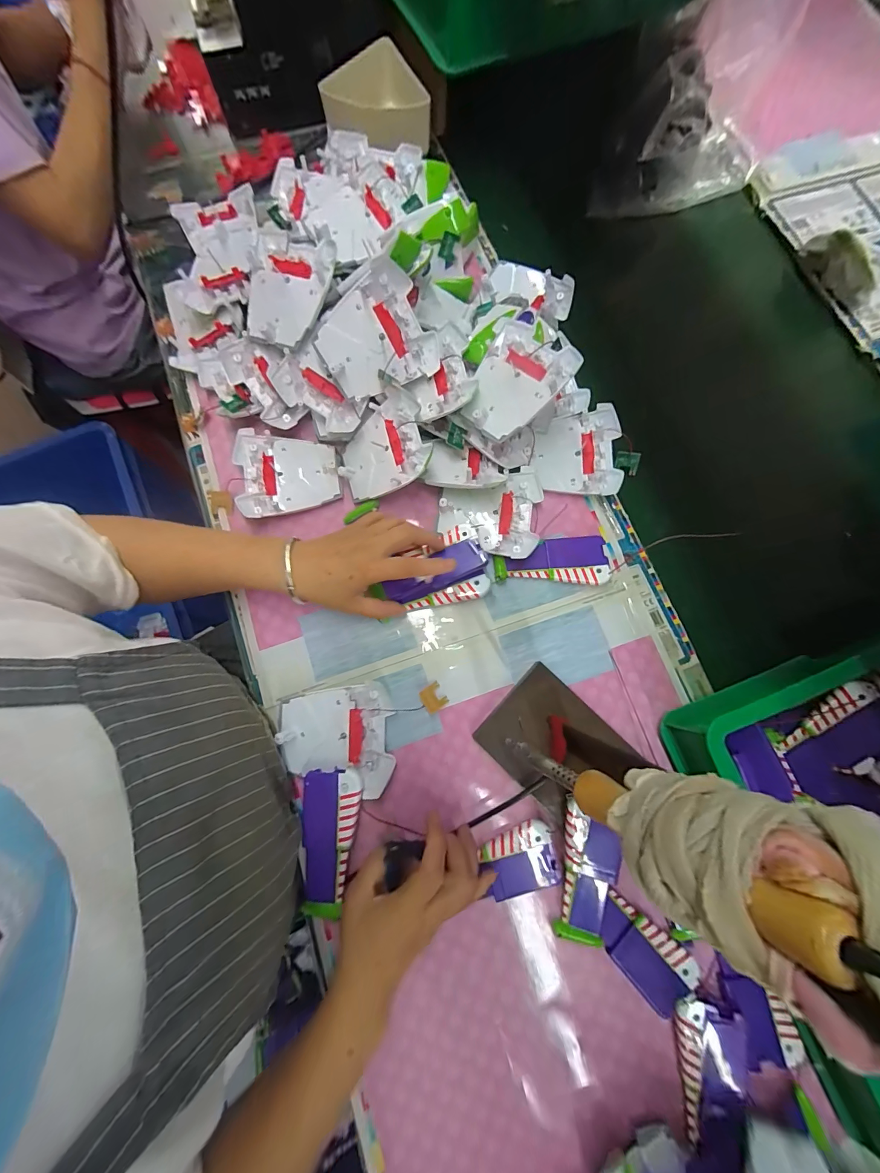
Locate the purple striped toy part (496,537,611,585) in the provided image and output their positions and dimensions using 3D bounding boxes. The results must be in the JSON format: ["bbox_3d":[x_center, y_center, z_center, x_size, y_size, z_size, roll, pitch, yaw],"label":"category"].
[{"bbox_3d":[0.119,-0.025,0.413,0.118,0.017,0.052,-3,77,-2],"label":"purple striped toy part"}]

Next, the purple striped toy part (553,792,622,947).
[{"bbox_3d":[0.133,0.255,0.343,0.049,0.020,0.117,3,89,-1],"label":"purple striped toy part"}]

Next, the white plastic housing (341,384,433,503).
[{"bbox_3d":[-0.062,-0.145,0.407,0.103,0.022,0.096,-22,79,26],"label":"white plastic housing"}]

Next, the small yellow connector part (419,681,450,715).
[{"bbox_3d":[-0.006,0.112,0.380,0.025,0.004,0.025,-27,81,-38],"label":"small yellow connector part"}]

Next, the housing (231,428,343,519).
[{"bbox_3d":[-0.170,-0.126,0.424,0.108,0.027,0.097,-11,78,-4],"label":"housing"}]

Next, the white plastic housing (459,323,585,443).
[{"bbox_3d":[0.073,-0.206,0.385,0.091,0.025,0.108,44,102,21],"label":"white plastic housing"}]

